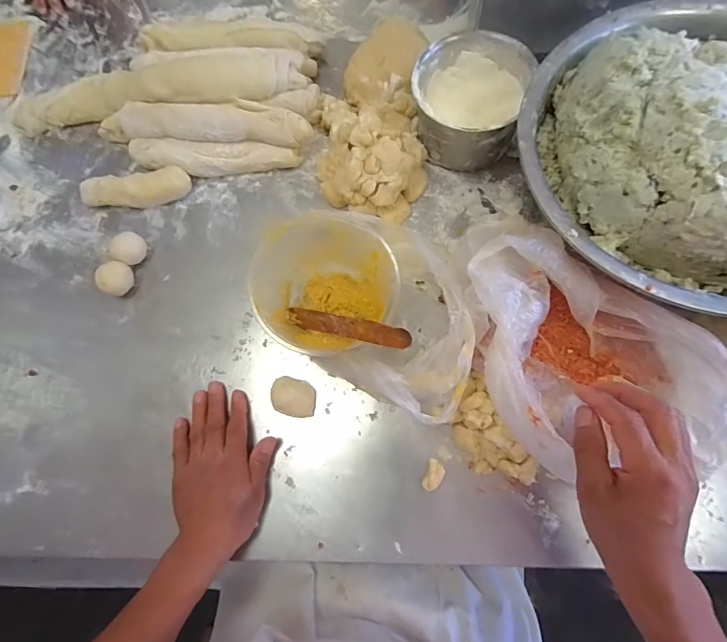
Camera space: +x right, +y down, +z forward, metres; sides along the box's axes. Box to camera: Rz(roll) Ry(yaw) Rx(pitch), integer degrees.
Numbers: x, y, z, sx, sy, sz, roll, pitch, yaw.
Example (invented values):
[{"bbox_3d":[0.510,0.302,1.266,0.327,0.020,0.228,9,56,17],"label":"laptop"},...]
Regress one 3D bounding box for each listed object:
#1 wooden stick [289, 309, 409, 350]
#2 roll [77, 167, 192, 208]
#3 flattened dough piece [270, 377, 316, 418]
[{"bbox_3d":[-0.020,0.007,0.436,0.177,0.020,0.019,11,70,42],"label":"wooden stick"},{"bbox_3d":[-0.329,-0.190,0.577,0.154,0.041,0.043,-8,73,2],"label":"roll"},{"bbox_3d":[-0.085,0.094,0.484,0.051,0.028,0.042,13,74,6],"label":"flattened dough piece"}]

